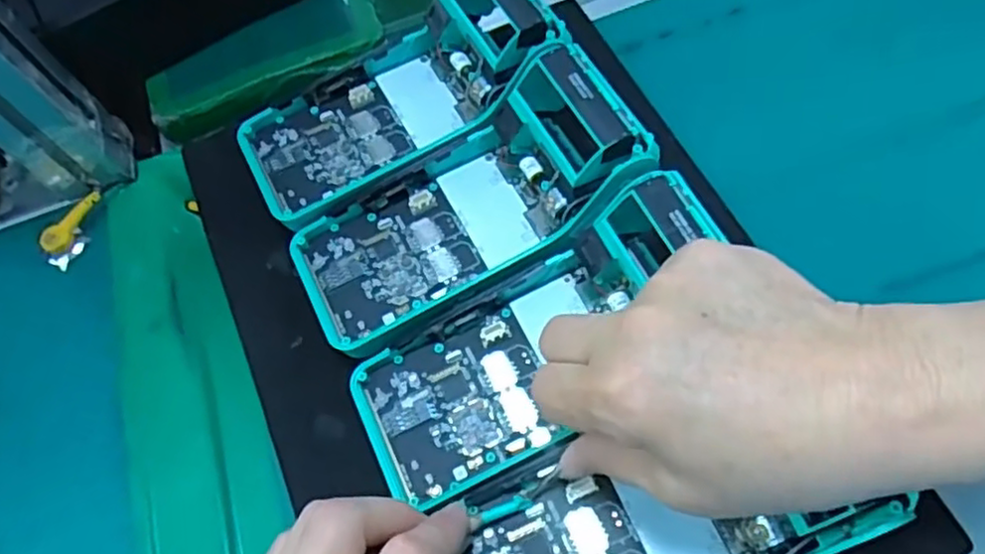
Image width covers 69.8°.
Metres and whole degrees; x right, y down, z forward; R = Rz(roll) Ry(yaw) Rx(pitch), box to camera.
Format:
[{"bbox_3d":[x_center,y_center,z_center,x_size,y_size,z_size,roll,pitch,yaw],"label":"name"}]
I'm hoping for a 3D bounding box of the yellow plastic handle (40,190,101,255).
[{"bbox_3d":[-0.242,-0.031,0.407,0.011,0.015,0.042,22,61,15],"label":"yellow plastic handle"}]

